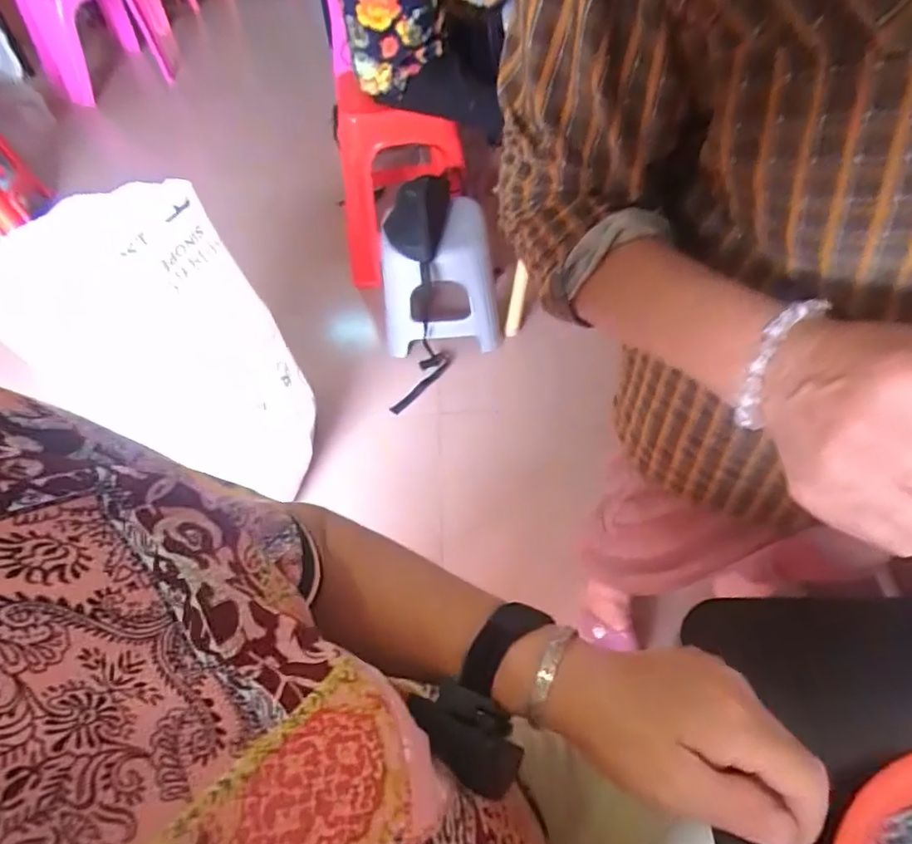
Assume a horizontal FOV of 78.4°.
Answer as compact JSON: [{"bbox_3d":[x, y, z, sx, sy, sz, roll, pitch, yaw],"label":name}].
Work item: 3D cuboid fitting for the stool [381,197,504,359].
[{"bbox_3d":[-0.031,-0.382,1.506,0.310,0.321,0.245,4,54,5],"label":"stool"}]

